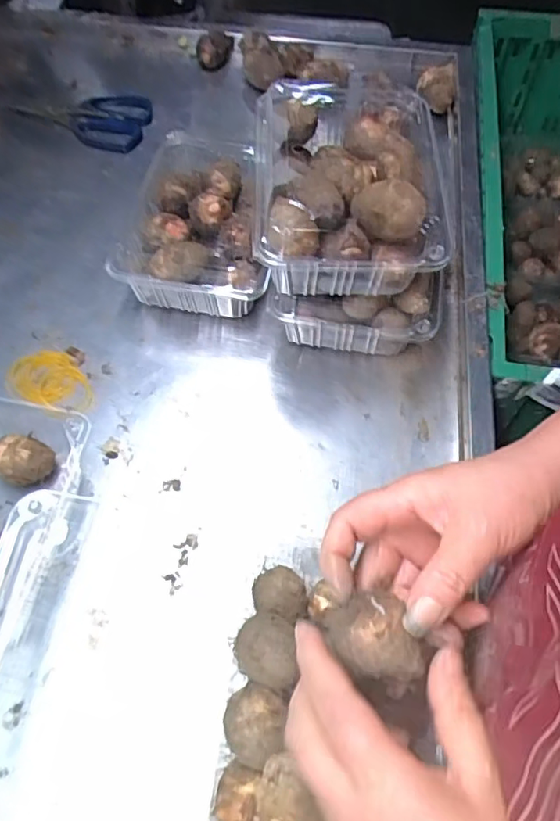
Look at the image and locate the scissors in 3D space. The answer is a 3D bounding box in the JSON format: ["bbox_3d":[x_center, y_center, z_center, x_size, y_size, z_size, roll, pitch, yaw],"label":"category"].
[{"bbox_3d":[-0.214,-0.308,0.620,0.145,0.020,0.071,-1,62,-3],"label":"scissors"}]

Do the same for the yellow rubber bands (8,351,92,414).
[{"bbox_3d":[-0.187,-0.022,0.468,0.076,0.008,0.052,42,68,18],"label":"yellow rubber bands"}]

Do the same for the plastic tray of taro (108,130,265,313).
[{"bbox_3d":[-0.072,-0.163,0.515,0.127,0.072,0.174,3,62,0],"label":"plastic tray of taro"}]

